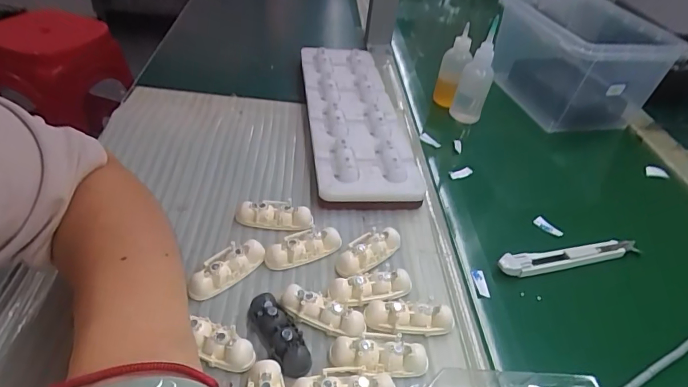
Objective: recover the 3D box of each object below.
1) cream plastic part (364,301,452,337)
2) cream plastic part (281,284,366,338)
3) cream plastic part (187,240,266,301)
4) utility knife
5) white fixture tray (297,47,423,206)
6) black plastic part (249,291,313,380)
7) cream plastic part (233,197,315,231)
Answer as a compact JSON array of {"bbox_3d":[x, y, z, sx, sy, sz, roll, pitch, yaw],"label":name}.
[{"bbox_3d":[0.047,0.089,0.317,0.063,0.019,0.019,2,39,-5],"label":"cream plastic part"},{"bbox_3d":[-0.015,0.083,0.311,0.060,0.015,0.019,17,40,13],"label":"cream plastic part"},{"bbox_3d":[-0.089,0.057,0.334,0.023,0.020,0.063,34,47,30],"label":"cream plastic part"},{"bbox_3d":[0.198,0.054,0.389,0.139,0.010,0.019,-7,41,-15],"label":"utility knife"},{"bbox_3d":[0.008,-0.097,0.516,0.100,0.023,0.311,-1,40,-9],"label":"white fixture tray"},{"bbox_3d":[-0.041,0.093,0.295,0.022,0.018,0.063,-20,46,-28],"label":"black plastic part"},{"bbox_3d":[-0.060,0.019,0.382,0.064,0.019,0.024,7,39,1],"label":"cream plastic part"}]

